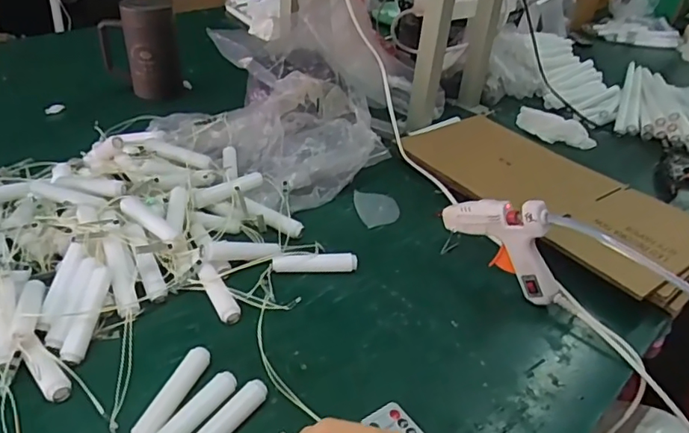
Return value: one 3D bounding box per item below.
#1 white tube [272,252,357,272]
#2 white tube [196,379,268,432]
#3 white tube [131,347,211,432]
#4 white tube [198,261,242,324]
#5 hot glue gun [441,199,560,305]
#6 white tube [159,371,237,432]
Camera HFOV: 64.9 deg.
[{"bbox_3d":[-0.031,0.051,0.583,0.089,0.019,0.014,1,35,-8],"label":"white tube"},{"bbox_3d":[-0.094,0.160,0.416,0.021,0.015,0.085,26,39,26],"label":"white tube"},{"bbox_3d":[-0.137,0.143,0.435,0.021,0.017,0.090,16,36,14],"label":"white tube"},{"bbox_3d":[-0.122,0.076,0.528,0.021,0.023,0.068,-17,41,-30],"label":"white tube"},{"bbox_3d":[0.167,0.023,0.572,0.137,0.109,0.024,32,43,33],"label":"hot glue gun"},{"bbox_3d":[-0.118,0.155,0.418,0.019,0.015,0.087,24,39,24],"label":"white tube"}]

